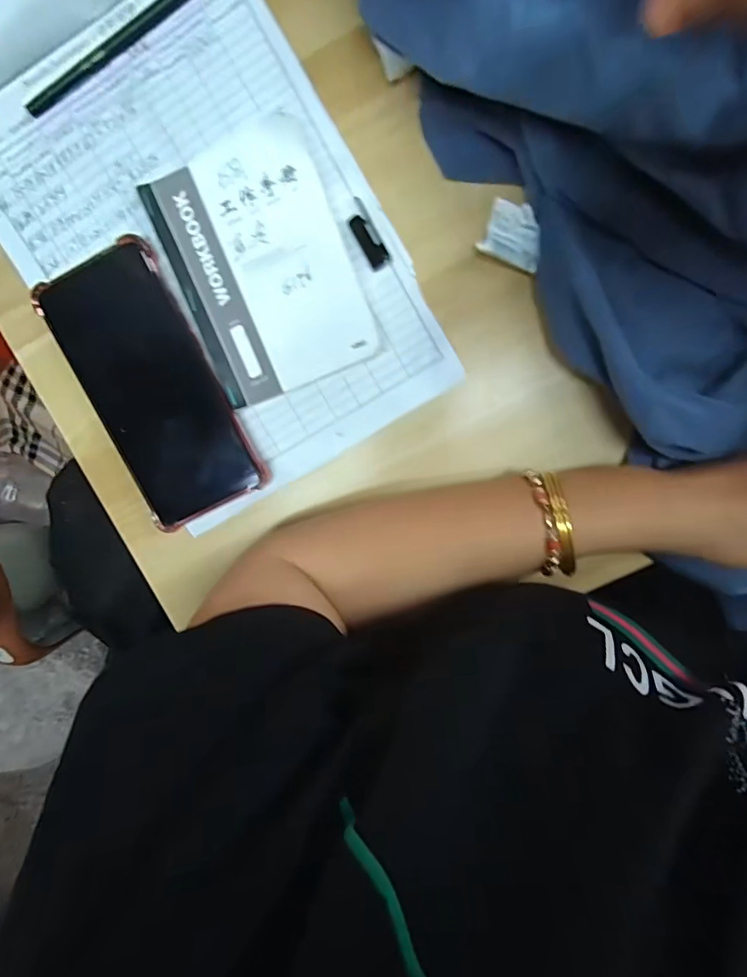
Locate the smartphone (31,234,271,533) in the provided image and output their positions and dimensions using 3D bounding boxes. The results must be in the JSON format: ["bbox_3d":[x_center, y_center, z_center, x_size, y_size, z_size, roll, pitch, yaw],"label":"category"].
[{"bbox_3d":[-0.135,-0.061,0.293,0.075,0.014,0.162,-26,97,5],"label":"smartphone"}]

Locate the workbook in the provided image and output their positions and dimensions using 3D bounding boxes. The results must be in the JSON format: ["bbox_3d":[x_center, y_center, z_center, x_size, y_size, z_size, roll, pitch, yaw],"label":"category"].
[{"bbox_3d":[-0.064,-0.129,0.284,0.100,0.019,0.138,-20,98,5],"label":"workbook"}]

